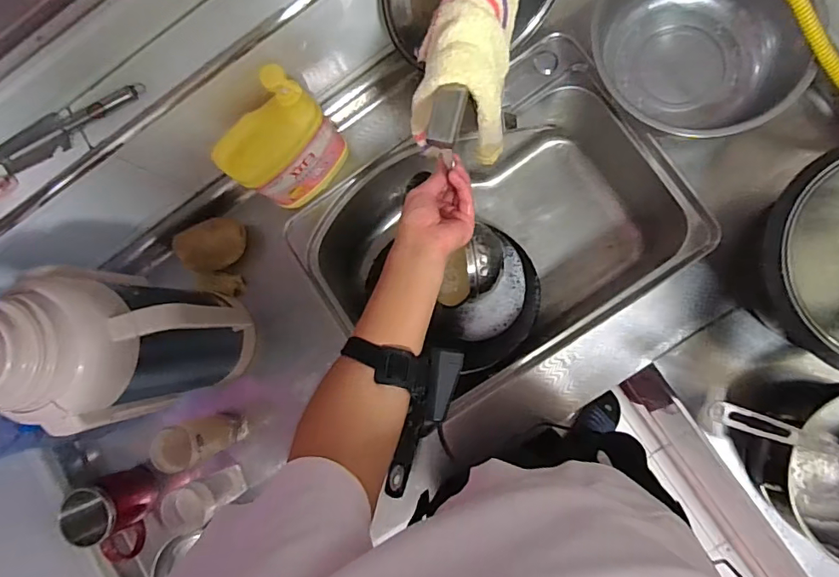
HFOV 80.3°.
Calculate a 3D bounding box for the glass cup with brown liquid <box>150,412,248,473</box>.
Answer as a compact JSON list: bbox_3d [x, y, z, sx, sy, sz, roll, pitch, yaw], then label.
[{"bbox_3d":[-0.325,0.228,0.753,0.072,0.151,0.060,-19,81,4],"label":"glass cup with brown liquid"}]

